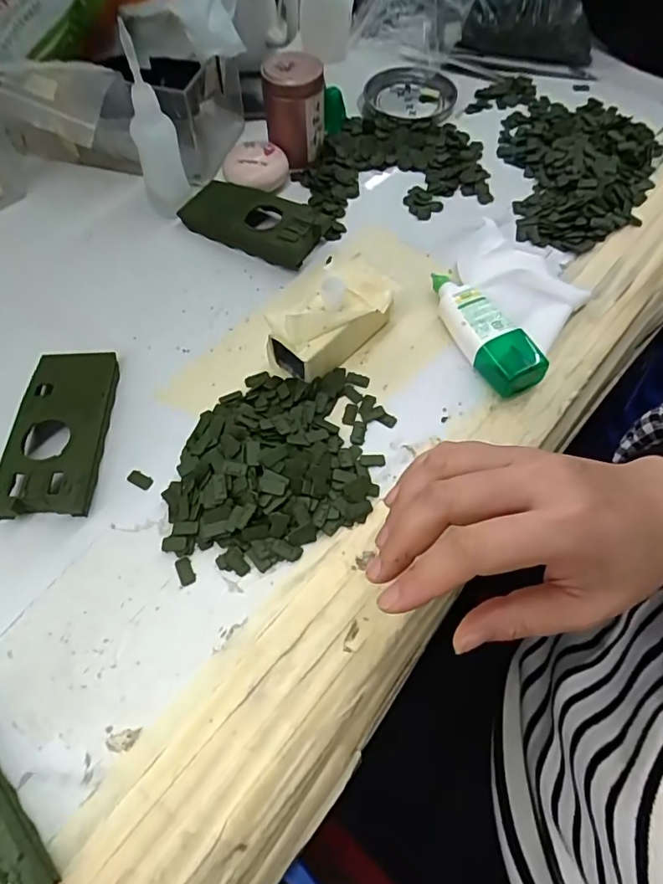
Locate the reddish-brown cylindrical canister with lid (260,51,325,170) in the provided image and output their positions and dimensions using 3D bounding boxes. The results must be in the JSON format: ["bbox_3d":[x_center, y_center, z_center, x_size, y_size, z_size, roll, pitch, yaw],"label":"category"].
[{"bbox_3d":[-0.029,-0.254,0.401,0.043,0.062,0.042,0,61,1],"label":"reddish-brown cylindrical canister with lid"}]

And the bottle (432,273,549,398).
[{"bbox_3d":[0.089,-0.069,0.323,0.027,0.026,0.094,-26,64,-13],"label":"bottle"}]

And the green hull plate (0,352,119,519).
[{"bbox_3d":[-0.151,-0.007,0.296,0.049,0.019,0.104,-3,61,-1],"label":"green hull plate"}]

